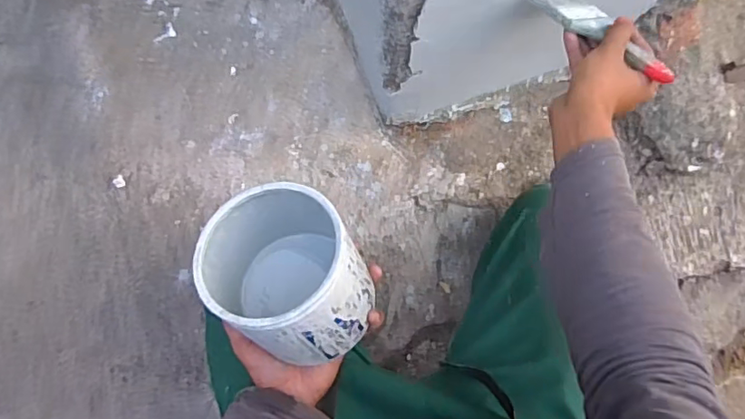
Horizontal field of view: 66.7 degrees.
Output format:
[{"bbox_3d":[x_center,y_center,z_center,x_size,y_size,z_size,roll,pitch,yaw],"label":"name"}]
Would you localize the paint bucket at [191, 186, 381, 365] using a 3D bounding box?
[{"bbox_3d":[-0.068,0.062,0.515,0.125,0.145,0.127,-8,62,15],"label":"paint bucket"}]

